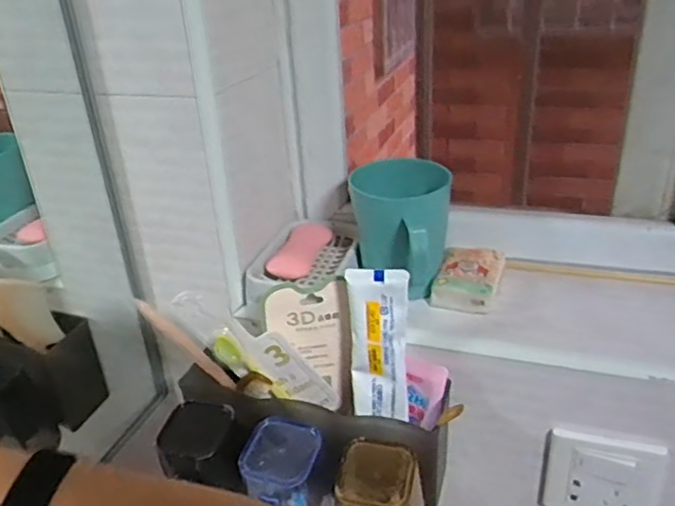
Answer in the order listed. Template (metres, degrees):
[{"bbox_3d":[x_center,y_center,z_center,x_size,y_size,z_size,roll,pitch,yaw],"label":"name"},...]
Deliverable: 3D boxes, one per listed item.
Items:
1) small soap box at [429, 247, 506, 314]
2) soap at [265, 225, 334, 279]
[{"bbox_3d":[0.121,0.022,0.561,0.052,0.028,0.079,8,30,21],"label":"small soap box"},{"bbox_3d":[-0.036,-0.004,0.588,0.037,0.017,0.089,6,29,18],"label":"soap"}]

